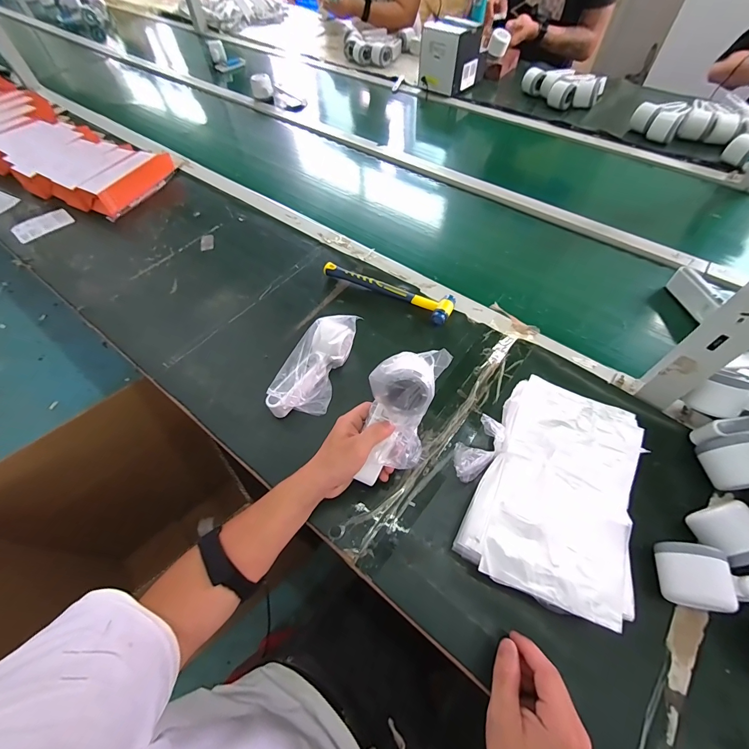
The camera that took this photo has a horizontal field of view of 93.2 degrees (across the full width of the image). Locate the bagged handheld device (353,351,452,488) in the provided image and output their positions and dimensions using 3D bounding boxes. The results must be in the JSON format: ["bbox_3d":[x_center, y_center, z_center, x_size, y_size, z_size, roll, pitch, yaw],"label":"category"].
[{"bbox_3d":[0.027,0.050,0.422,0.075,0.058,0.169,18,105,12],"label":"bagged handheld device"}]

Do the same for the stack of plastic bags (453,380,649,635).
[{"bbox_3d":[0.197,0.128,0.418,0.194,0.067,0.238,19,60,14],"label":"stack of plastic bags"}]

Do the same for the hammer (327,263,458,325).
[{"bbox_3d":[0.026,-0.157,0.630,0.244,0.025,0.059,29,63,19],"label":"hammer"}]

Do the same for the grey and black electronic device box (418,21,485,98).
[{"bbox_3d":[0.233,-0.939,1.050,0.133,0.155,0.179,36,66,21],"label":"grey and black electronic device box"}]

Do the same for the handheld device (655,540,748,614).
[{"bbox_3d":[0.382,0.215,0.362,0.160,0.051,0.058,7,58,7],"label":"handheld device"}]

